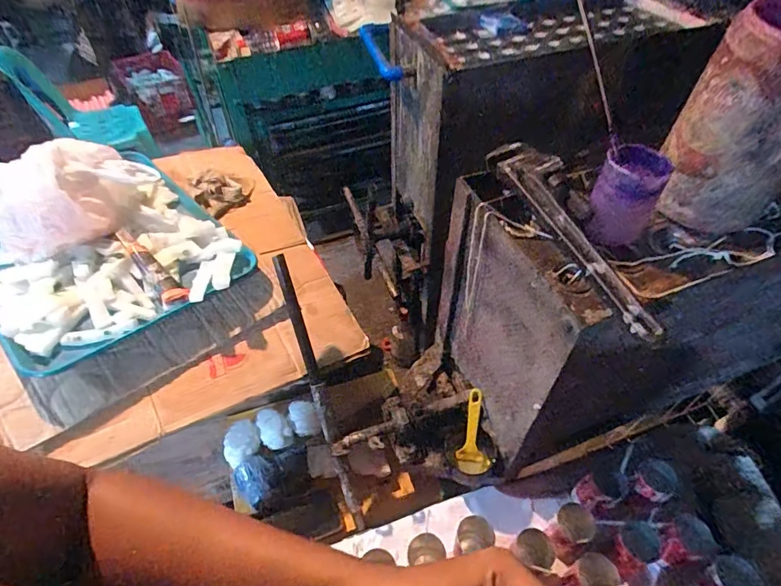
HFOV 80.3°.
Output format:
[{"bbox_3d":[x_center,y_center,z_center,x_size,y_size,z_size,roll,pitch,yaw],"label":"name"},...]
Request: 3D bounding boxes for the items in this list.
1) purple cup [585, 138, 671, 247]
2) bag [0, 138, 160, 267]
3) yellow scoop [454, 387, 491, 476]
[{"bbox_3d":[0.261,-0.106,0.516,0.065,0.098,0.071,-1,49,1],"label":"purple cup"},{"bbox_3d":[-0.503,-0.160,0.715,0.235,0.112,0.165,-36,57,-26],"label":"bag"},{"bbox_3d":[0.130,0.217,0.728,0.050,0.020,0.127,2,76,4],"label":"yellow scoop"}]

